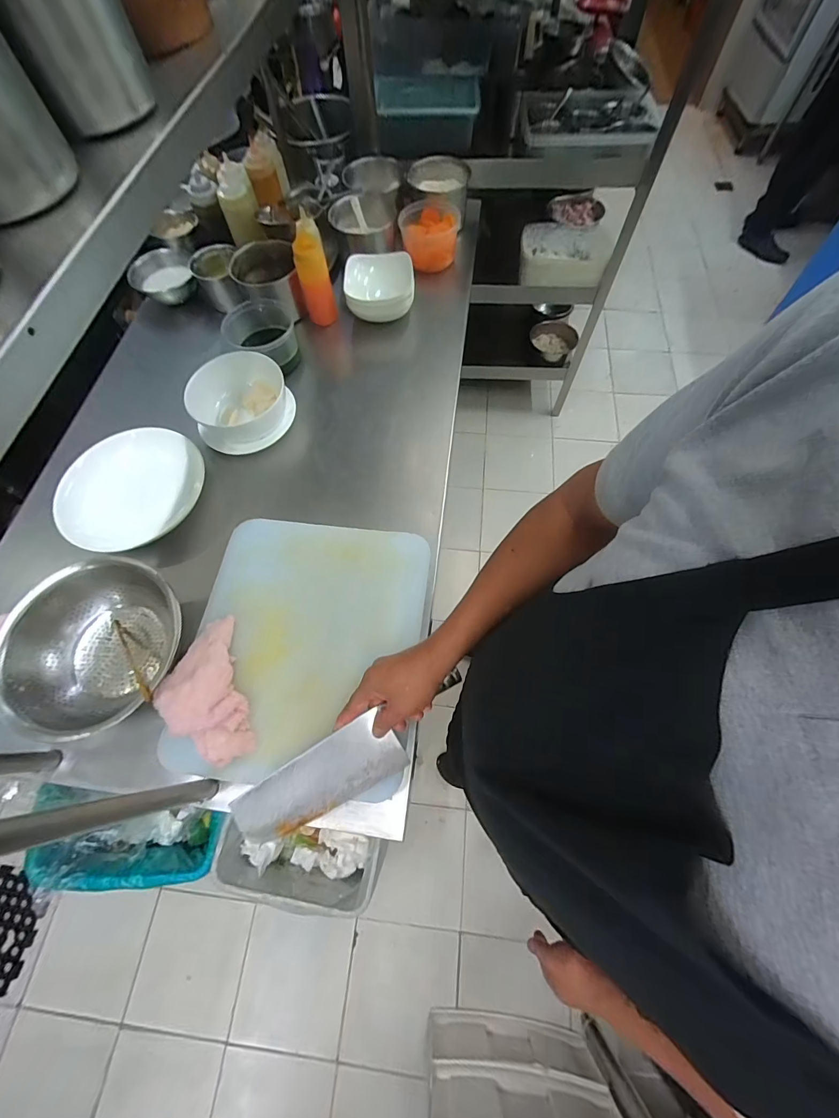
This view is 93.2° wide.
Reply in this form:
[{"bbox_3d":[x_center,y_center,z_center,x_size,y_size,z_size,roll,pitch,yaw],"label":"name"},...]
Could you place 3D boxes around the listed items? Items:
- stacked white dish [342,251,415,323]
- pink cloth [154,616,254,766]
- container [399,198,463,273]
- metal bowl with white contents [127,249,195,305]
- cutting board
[{"bbox_3d":[-0.090,-0.619,0.903,0.151,0.071,0.161,0,66,1],"label":"stacked white dish"},{"bbox_3d":[-0.300,0.180,0.545,0.099,0.053,0.195,-21,68,-9],"label":"pink cloth"},{"bbox_3d":[0.025,-0.791,0.991,0.142,0.127,0.113,0,66,1],"label":"container"},{"bbox_3d":[-0.617,-0.674,0.946,0.136,0.064,0.129,0,66,1],"label":"metal bowl with white contents"},{"bbox_3d":[-0.170,0.125,0.606,0.329,0.028,0.384,7,66,3],"label":"cutting board"}]

